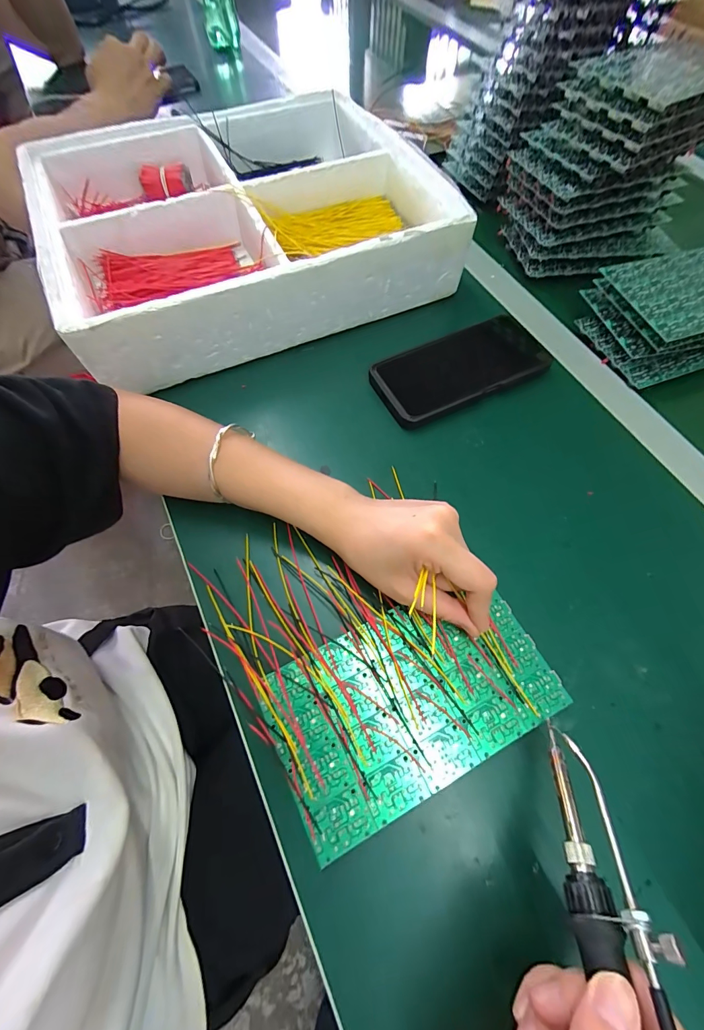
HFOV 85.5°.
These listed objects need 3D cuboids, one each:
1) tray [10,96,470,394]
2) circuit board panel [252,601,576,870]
[{"bbox_3d":[-0.119,-0.318,0.412,0.366,0.088,0.324,-22,67,-11],"label":"tray"},{"bbox_3d":[0.038,0.115,0.245,0.171,0.014,0.099,-24,67,-12],"label":"circuit board panel"}]

